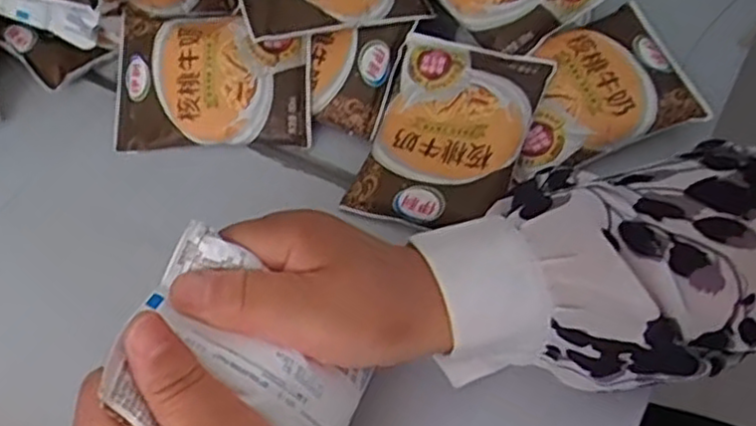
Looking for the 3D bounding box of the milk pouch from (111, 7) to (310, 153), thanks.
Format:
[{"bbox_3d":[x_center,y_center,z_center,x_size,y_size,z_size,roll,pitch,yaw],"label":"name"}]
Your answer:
[{"bbox_3d":[-0.111,-0.094,0.496,0.128,0.024,0.099,-1,86,6],"label":"milk pouch"}]

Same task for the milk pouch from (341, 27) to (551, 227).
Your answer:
[{"bbox_3d":[0.043,-0.049,0.461,0.095,0.018,0.126,15,77,21],"label":"milk pouch"}]

